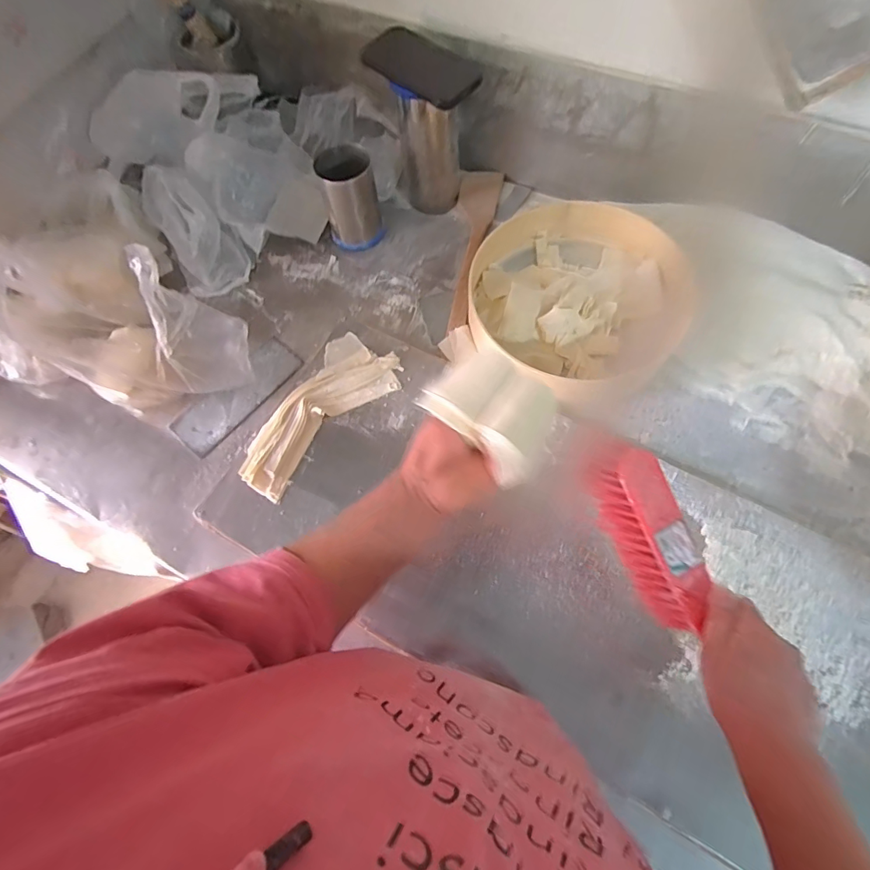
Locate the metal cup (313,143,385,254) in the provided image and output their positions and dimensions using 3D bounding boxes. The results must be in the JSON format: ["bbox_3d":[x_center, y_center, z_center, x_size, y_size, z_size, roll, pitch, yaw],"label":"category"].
[{"bbox_3d":[-0.128,-0.362,0.699,0.083,0.129,0.083,-1,67,2],"label":"metal cup"}]

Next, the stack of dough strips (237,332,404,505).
[{"bbox_3d":[-0.157,-0.032,0.610,0.115,0.023,0.245,35,73,15],"label":"stack of dough strips"}]

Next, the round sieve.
[{"bbox_3d":[0.209,-0.208,0.641,0.290,0.065,0.301,-1,67,2],"label":"round sieve"}]

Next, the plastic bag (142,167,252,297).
[{"bbox_3d":[-0.377,-0.322,0.703,0.101,0.051,0.222,-34,97,-12],"label":"plastic bag"}]

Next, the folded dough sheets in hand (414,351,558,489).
[{"bbox_3d":[0.053,-0.021,0.378,0.106,0.019,0.081,44,83,2],"label":"folded dough sheets in hand"}]

